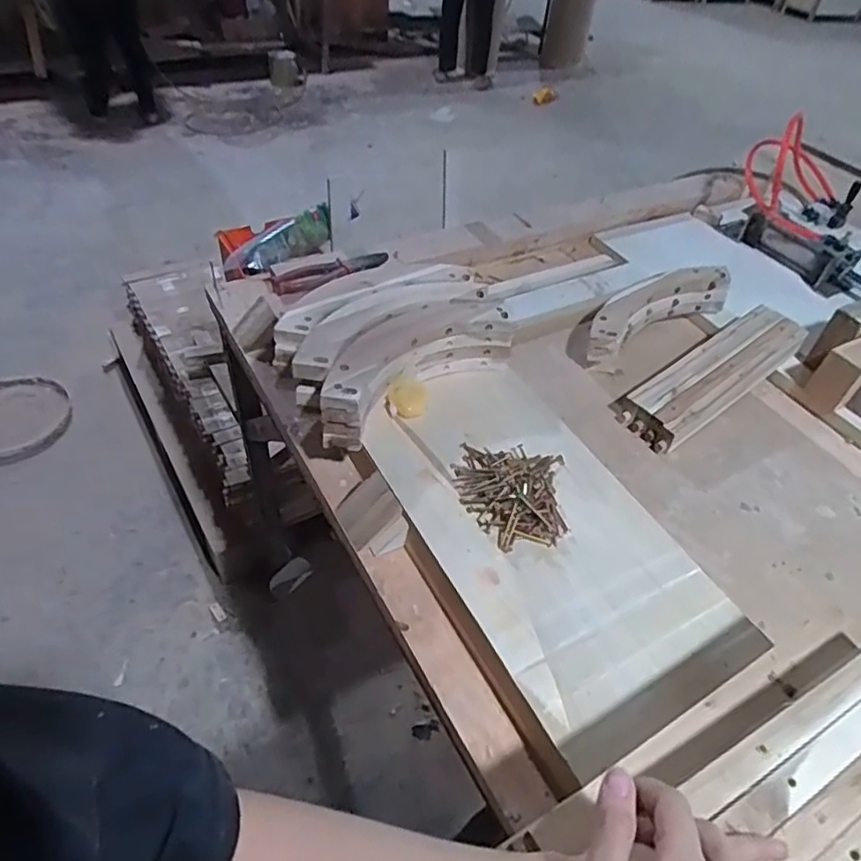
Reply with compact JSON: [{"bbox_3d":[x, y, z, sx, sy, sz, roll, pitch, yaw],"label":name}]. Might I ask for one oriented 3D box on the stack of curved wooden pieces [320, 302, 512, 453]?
[{"bbox_3d":[-0.027,-0.082,0.732,0.274,0.084,0.087,-32,57,-32],"label":"stack of curved wooden pieces"}]

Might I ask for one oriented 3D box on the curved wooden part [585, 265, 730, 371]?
[{"bbox_3d":[0.334,-0.185,0.938,0.276,0.073,0.085,-24,53,-27],"label":"curved wooden part"}]

